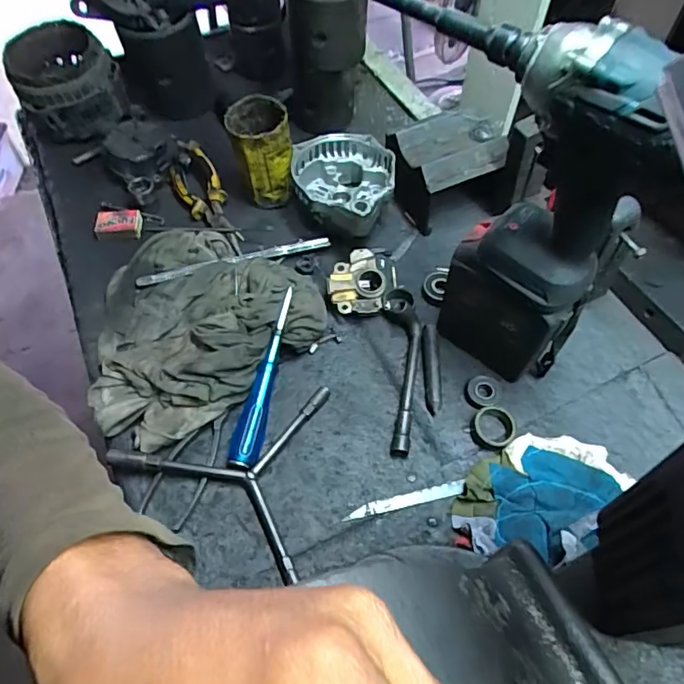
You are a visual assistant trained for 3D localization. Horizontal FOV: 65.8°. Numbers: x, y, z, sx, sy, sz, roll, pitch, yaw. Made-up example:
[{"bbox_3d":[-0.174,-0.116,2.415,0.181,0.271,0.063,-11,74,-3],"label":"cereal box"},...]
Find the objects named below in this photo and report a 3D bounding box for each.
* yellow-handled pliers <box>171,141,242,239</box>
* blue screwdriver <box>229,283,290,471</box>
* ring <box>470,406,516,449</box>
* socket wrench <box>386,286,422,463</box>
[{"bbox_3d":[-0.183,-0.199,0.687,0.053,0.027,0.180,-22,60,-14],"label":"yellow-handled pliers"},{"bbox_3d":[-0.079,0.035,0.536,0.033,0.033,0.184,11,71,6],"label":"blue screwdriver"},{"bbox_3d":[0.147,0.082,0.514,0.041,0.016,0.041,0,57,-1],"label":"ring"},{"bbox_3d":[0.066,0.020,0.547,0.035,0.046,0.191,0,57,-1],"label":"socket wrench"}]

